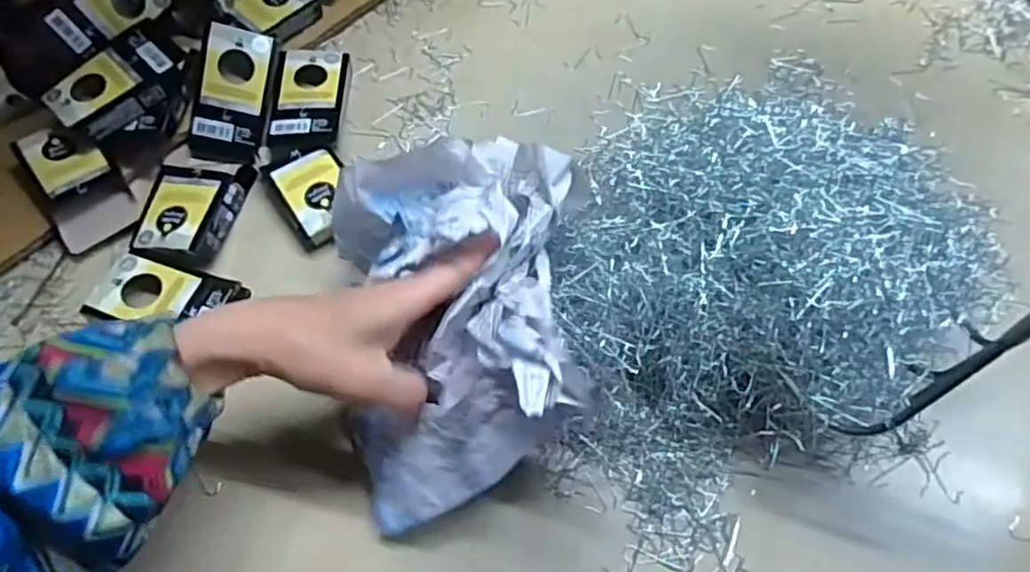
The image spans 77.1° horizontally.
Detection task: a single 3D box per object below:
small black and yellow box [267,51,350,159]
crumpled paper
[{"bbox_3d":[-0.163,-0.146,0.515,0.053,0.028,0.097,0,65,2],"label":"small black and yellow box"},{"bbox_3d":[-0.036,0.010,0.354,0.143,0.133,0.214,-7,70,-1],"label":"crumpled paper"}]

